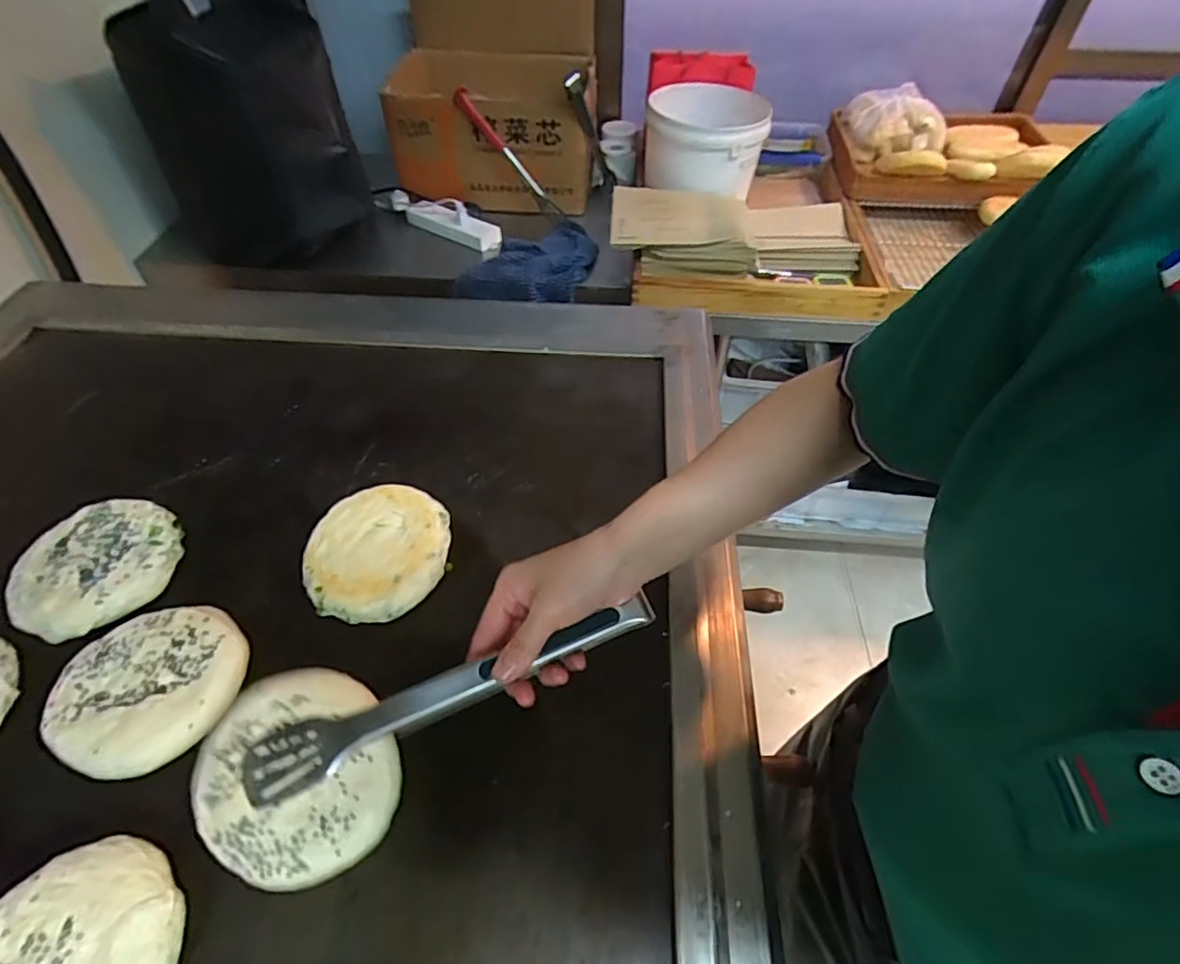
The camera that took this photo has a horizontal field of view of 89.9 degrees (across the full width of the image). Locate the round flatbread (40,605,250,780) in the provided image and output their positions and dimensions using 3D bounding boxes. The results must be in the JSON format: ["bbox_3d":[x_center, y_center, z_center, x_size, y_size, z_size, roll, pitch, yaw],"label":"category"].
[{"bbox_3d":[-0.315,0.149,0.426,0.121,0.027,0.113,0,50,0],"label":"round flatbread"}]

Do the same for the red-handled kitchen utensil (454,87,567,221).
[{"bbox_3d":[-0.149,-0.614,1.123,0.280,0.034,0.023,46,54,-17],"label":"red-handled kitchen utensil"}]

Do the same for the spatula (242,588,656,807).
[{"bbox_3d":[-0.087,0.137,0.390,0.275,0.023,0.035,-21,53,-9],"label":"spatula"}]

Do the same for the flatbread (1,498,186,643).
[{"bbox_3d":[-0.409,0.071,0.491,0.115,0.029,0.117,0,50,0],"label":"flatbread"}]

